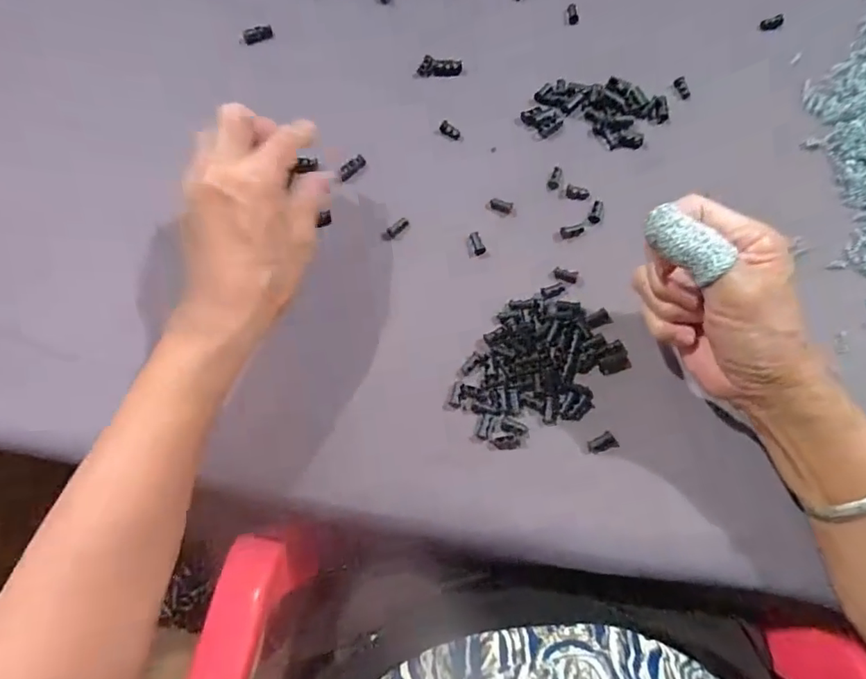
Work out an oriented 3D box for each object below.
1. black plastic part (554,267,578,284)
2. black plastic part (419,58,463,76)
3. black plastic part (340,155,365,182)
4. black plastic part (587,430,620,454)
[{"bbox_3d":[0.092,-0.046,0.359,0.017,0.004,0.009,23,72,9],"label":"black plastic part"},{"bbox_3d":[0.006,-0.221,0.417,0.035,0.008,0.012,1,71,1],"label":"black plastic part"},{"bbox_3d":[-0.061,-0.129,0.388,0.024,0.008,0.008,-43,75,-13],"label":"black plastic part"},{"bbox_3d":[0.106,0.065,0.322,0.018,0.006,0.011,-17,72,-6],"label":"black plastic part"}]

